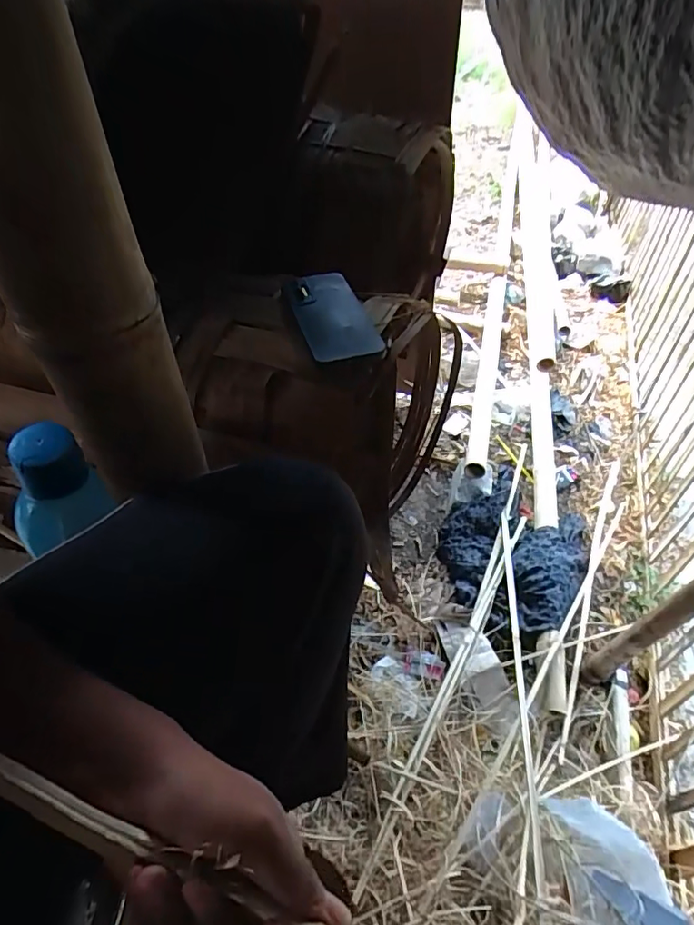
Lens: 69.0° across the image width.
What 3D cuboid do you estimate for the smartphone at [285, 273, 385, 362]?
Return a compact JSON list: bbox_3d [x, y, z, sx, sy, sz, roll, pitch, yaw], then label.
[{"bbox_3d":[-0.014,-0.161,0.550,0.078,0.013,0.157,-12,49,-13],"label":"smartphone"}]

